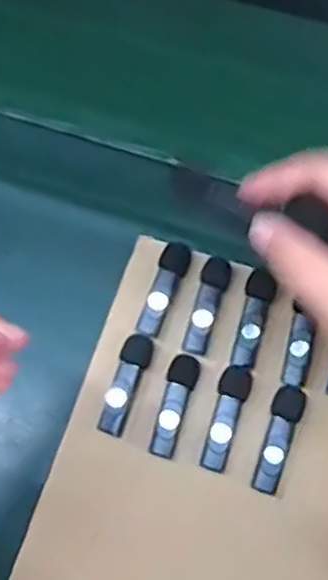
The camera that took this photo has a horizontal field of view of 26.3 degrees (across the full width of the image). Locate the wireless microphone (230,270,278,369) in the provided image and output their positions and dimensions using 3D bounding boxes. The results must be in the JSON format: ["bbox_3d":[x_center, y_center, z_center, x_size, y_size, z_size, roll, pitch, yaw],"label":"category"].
[{"bbox_3d":[0.058,0.018,0.449,0.020,0.010,0.064,12,70,7],"label":"wireless microphone"}]

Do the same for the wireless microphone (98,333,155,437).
[{"bbox_3d":[-0.024,0.059,0.446,0.018,0.012,0.065,19,71,10],"label":"wireless microphone"}]

